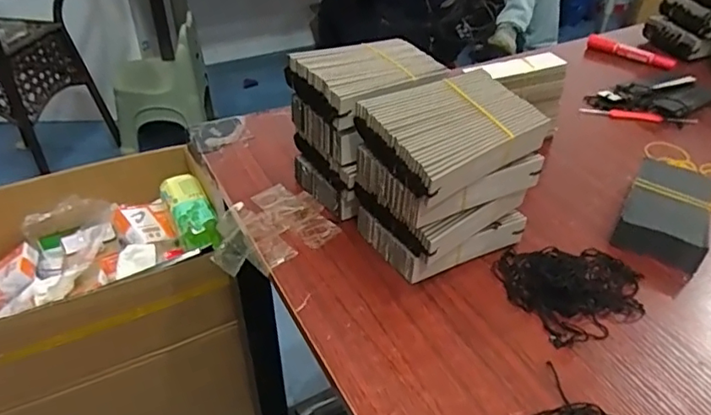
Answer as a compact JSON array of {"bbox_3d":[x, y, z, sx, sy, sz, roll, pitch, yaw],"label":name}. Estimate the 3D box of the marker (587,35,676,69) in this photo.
[{"bbox_3d":[0.449,-0.254,0.900,0.136,0.029,0.020,21,41,24],"label":"marker"}]

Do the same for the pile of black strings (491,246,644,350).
[{"bbox_3d":[0.194,0.064,0.494,0.111,0.024,0.107,-16,40,-21],"label":"pile of black strings"}]

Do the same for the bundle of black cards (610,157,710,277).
[{"bbox_3d":[0.316,0.000,0.556,0.075,0.038,0.136,22,42,25],"label":"bundle of black cards"}]

